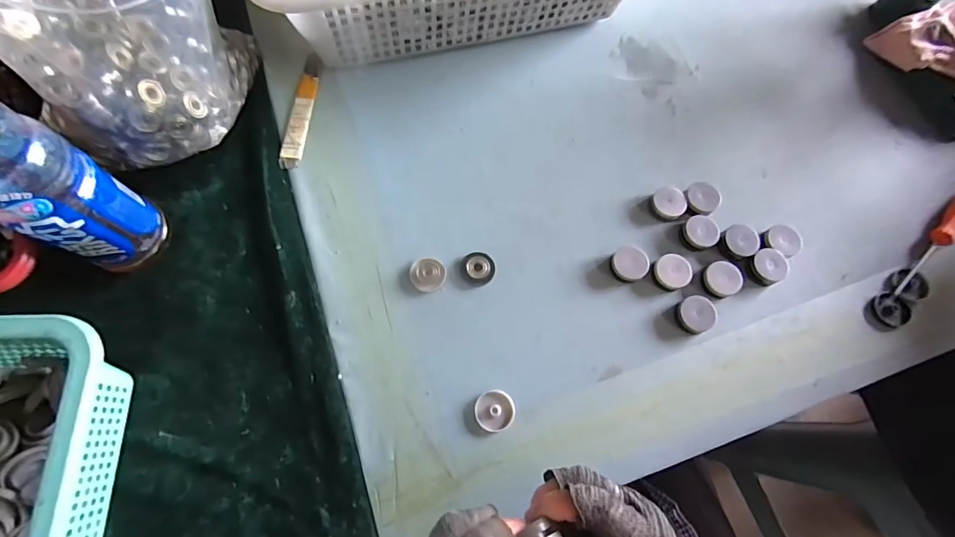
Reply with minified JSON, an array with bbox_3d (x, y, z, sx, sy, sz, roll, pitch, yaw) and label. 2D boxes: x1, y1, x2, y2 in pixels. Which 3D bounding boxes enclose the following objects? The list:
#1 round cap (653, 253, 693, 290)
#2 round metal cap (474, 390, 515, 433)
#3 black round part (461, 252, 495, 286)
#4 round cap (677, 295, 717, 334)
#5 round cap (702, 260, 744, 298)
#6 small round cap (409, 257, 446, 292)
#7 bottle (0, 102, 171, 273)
[{"bbox_3d":[0.186,0.004,0.434,0.033,0.014,0.033,0,70,-1],"label":"round cap"},{"bbox_3d":[0.015,0.122,0.389,0.034,0.005,0.034,0,70,-1],"label":"round metal cap"},{"bbox_3d":[0.001,-0.001,0.427,0.031,0.005,0.032,0,70,-1],"label":"black round part"},{"bbox_3d":[0.201,0.042,0.417,0.036,0.012,0.033,0,70,-1],"label":"round cap"},{"bbox_3d":[0.233,0.009,0.429,0.035,0.008,0.033,-12,71,-6],"label":"round cap"},{"bbox_3d":[-0.046,0.006,0.423,0.032,0.009,0.031,0,70,-1],"label":"small round cap"},{"bbox_3d":[-0.314,-0.060,0.325,0.064,0.215,0.066,27,72,8],"label":"bottle"}]

